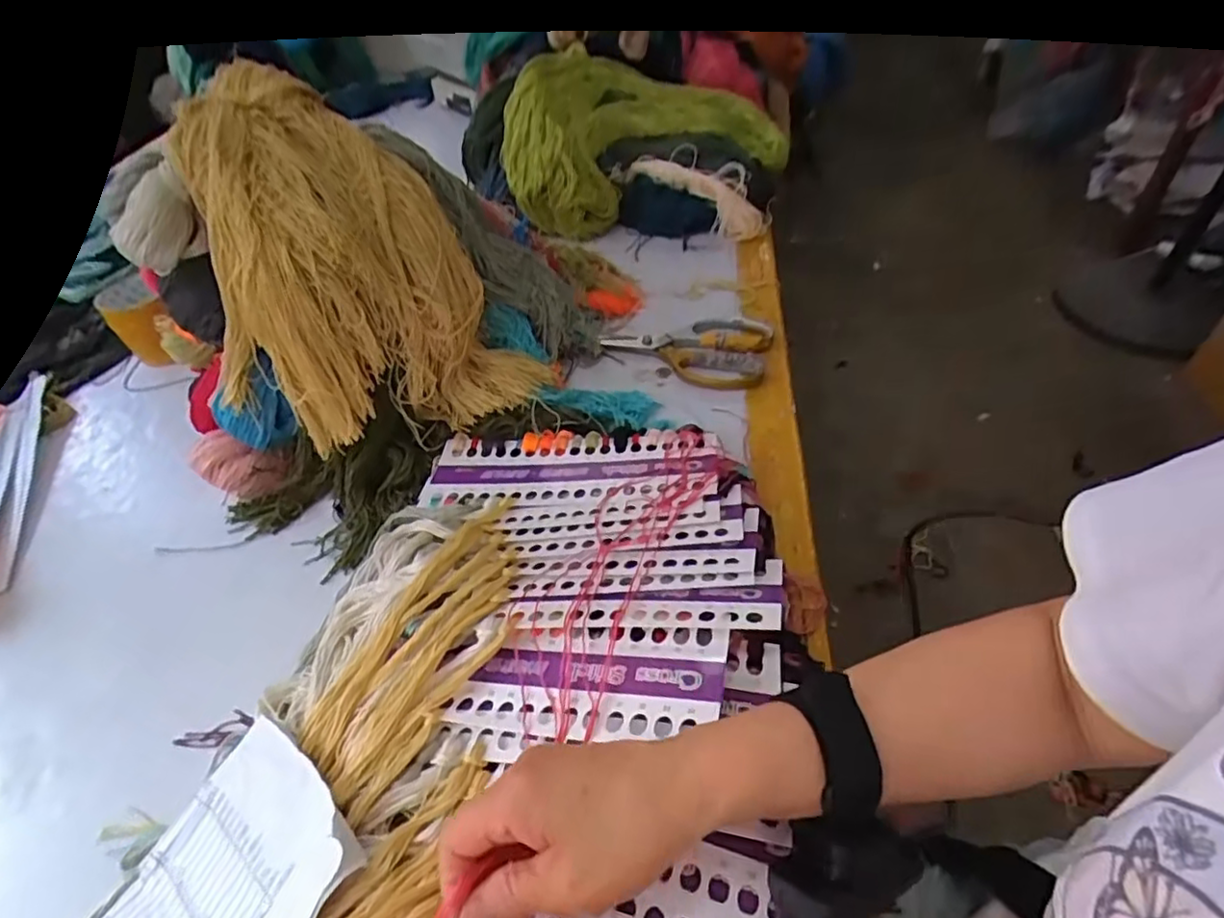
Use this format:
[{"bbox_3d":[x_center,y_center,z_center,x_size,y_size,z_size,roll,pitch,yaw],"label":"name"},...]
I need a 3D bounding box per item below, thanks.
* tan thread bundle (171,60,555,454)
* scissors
[{"bbox_3d":[-0.216,-0.162,0.537,0.245,0.224,0.188,-18,48,-11],"label":"tan thread bundle"},{"bbox_3d":[0.078,-0.117,0.679,0.177,0.015,0.115,3,47,9],"label":"scissors"}]

